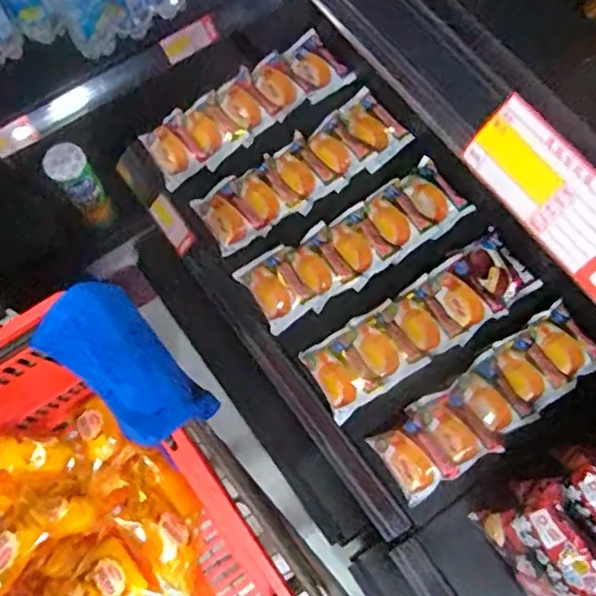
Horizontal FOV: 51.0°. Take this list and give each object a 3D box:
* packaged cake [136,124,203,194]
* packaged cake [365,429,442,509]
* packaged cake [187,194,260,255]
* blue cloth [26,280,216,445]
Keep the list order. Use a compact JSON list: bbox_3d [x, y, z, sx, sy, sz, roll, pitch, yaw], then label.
[{"bbox_3d":[-0.189,-0.210,0.914,0.057,0.038,0.101,-33,75,-9],"label":"packaged cake"},{"bbox_3d":[0.134,0.203,0.774,0.051,0.031,0.096,-30,75,-8],"label":"packaged cake"},{"bbox_3d":[-0.104,-0.110,0.878,0.057,0.039,0.095,-31,75,-8],"label":"packaged cake"},{"bbox_3d":[-0.143,0.057,0.522,0.150,0.018,0.076,45,78,-2],"label":"blue cloth"}]

